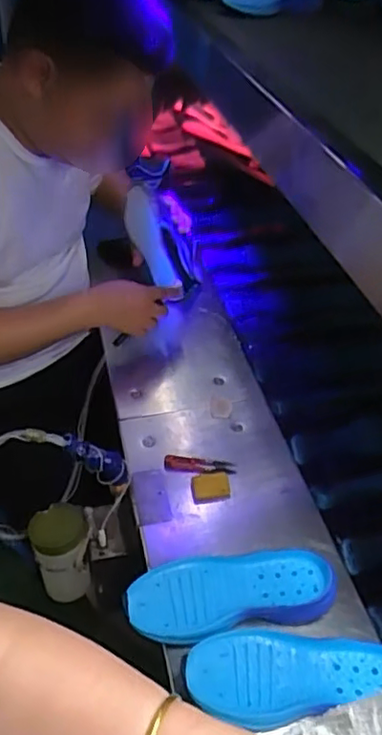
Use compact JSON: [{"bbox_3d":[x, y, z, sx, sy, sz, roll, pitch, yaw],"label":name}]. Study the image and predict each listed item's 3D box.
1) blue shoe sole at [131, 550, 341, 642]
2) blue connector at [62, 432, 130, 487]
[{"bbox_3d":[0.045,0.255,0.674,0.230,0.033,0.090,-6,43,-12],"label":"blue shoe sole"},{"bbox_3d":[-0.114,0.119,0.762,0.042,0.136,0.027,-34,48,3],"label":"blue connector"}]

